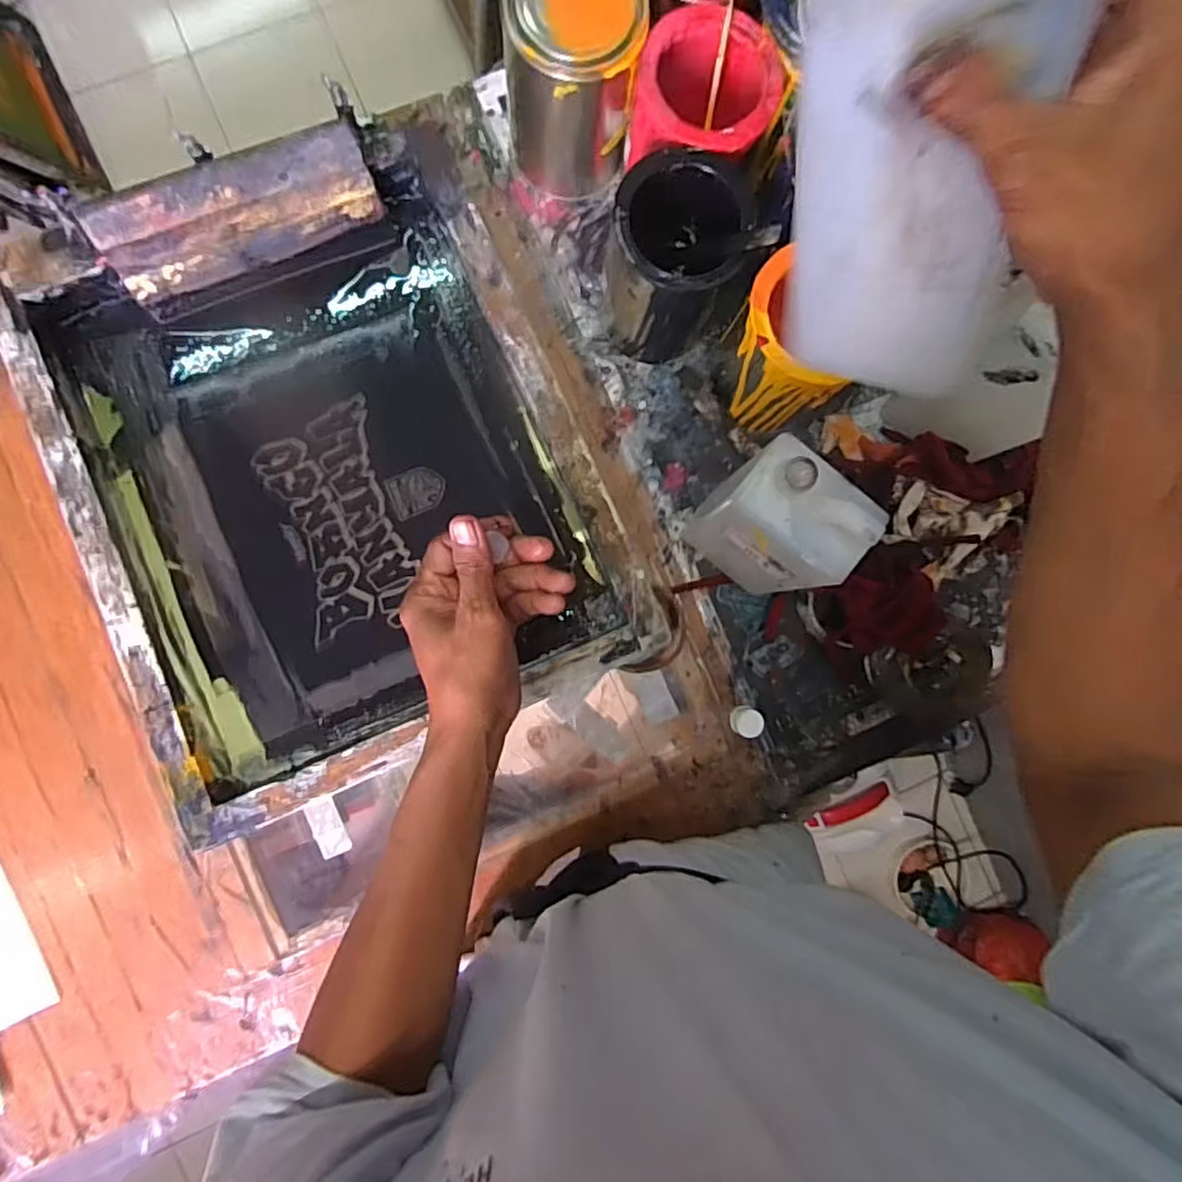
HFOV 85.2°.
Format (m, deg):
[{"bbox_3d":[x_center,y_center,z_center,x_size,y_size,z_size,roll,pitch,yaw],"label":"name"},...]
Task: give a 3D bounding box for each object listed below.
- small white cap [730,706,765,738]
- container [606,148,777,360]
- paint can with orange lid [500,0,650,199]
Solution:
[{"bbox_3d":[0.147,0.123,0.605,0.029,0.017,0.028,0,88,-5],"label":"small white cap"},{"bbox_3d":[0.068,-0.279,0.553,0.115,0.140,0.104,-43,92,-5],"label":"container"},{"bbox_3d":[-0.017,-0.435,0.548,0.101,0.148,0.106,0,88,-5],"label":"paint can with orange lid"}]

